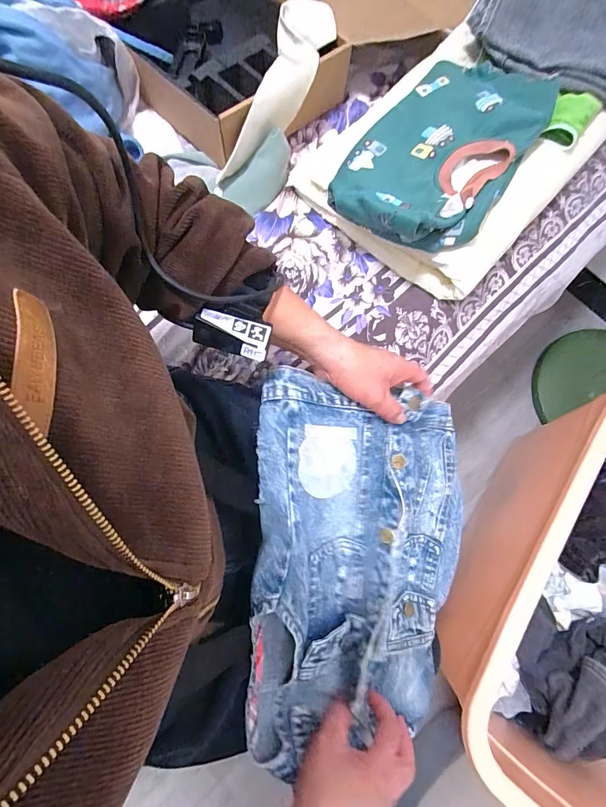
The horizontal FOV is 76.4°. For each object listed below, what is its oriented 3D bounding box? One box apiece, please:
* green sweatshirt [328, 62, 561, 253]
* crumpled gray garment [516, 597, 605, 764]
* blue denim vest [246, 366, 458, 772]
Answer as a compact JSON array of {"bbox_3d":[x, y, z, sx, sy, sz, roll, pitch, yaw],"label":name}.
[{"bbox_3d":[0.186,-0.344,0.510,0.192,0.055,0.309,33,77,6],"label":"green sweatshirt"},{"bbox_3d":[0.564,0.548,0.756,0.259,0.146,0.268,0,76,-2],"label":"crumpled gray garment"},{"bbox_3d":[0.075,0.183,0.424,0.299,0.060,0.399,10,82,-31],"label":"blue denim vest"}]

